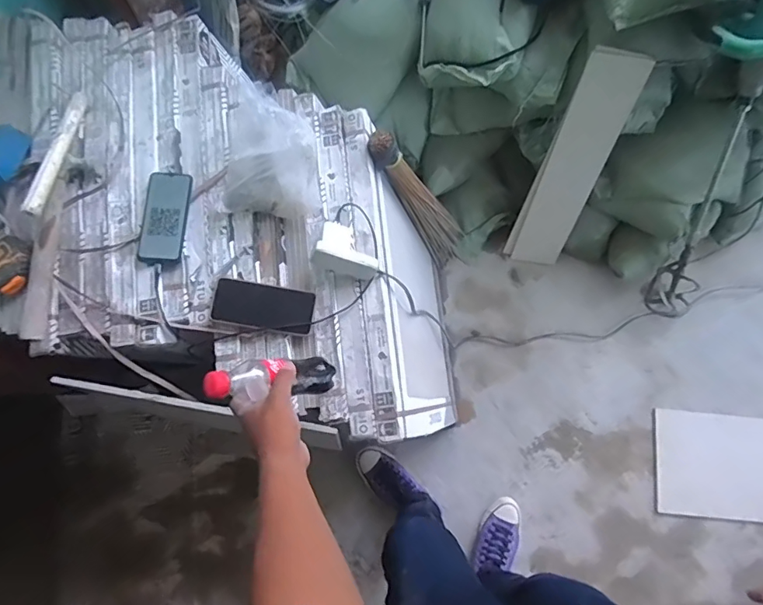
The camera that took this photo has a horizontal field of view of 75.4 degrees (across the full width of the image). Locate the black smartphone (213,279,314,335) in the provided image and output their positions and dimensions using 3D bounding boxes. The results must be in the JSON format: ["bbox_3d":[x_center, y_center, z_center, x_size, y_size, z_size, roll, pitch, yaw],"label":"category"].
[{"bbox_3d":[-0.200,0.006,0.832,0.165,0.015,0.073,10,77,-1],"label":"black smartphone"}]

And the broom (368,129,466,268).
[{"bbox_3d":[0.101,-0.235,1.179,0.072,0.609,0.114,1,76,21],"label":"broom"}]

